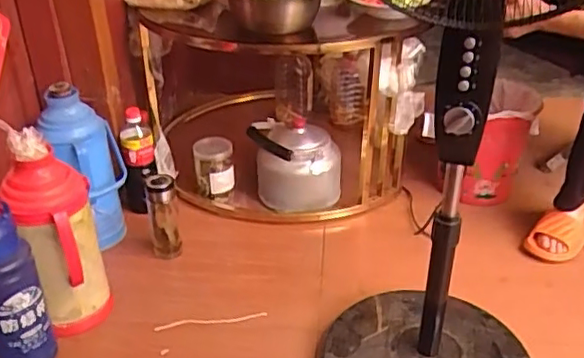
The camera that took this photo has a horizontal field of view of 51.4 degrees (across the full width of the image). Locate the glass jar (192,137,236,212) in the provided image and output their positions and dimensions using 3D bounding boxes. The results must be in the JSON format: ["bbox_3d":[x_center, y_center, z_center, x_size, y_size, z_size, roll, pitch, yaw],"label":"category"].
[{"bbox_3d":[-0.190,-0.010,1.503,0.096,0.141,0.093,-6,31,-8],"label":"glass jar"}]

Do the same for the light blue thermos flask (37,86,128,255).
[{"bbox_3d":[-0.427,-0.015,1.296,0.118,0.352,0.119,9,32,16],"label":"light blue thermos flask"}]

